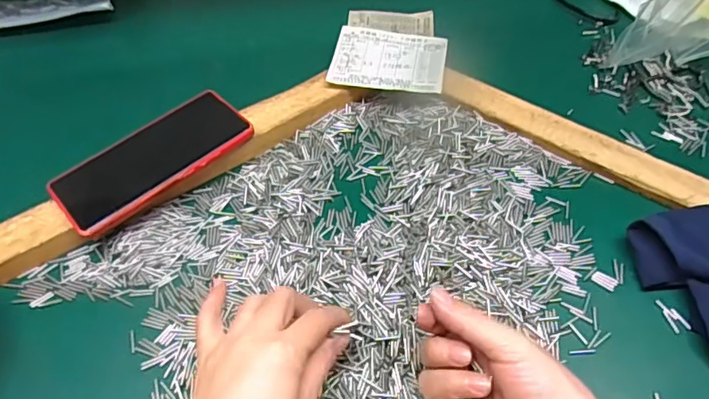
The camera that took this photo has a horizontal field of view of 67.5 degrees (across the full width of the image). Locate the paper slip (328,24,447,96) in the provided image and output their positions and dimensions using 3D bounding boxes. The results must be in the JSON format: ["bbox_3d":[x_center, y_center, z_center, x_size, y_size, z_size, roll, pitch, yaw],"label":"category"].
[{"bbox_3d":[0.035,-0.139,0.525,0.109,0.007,0.084,8,54,5],"label":"paper slip"}]

